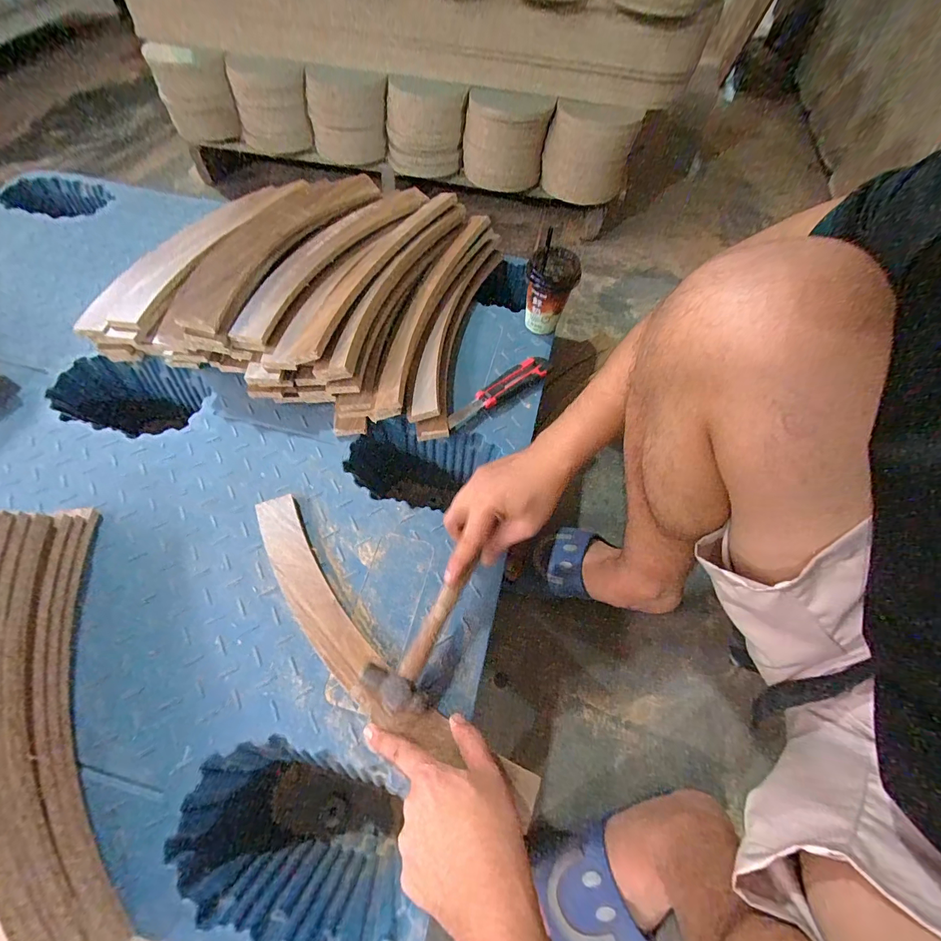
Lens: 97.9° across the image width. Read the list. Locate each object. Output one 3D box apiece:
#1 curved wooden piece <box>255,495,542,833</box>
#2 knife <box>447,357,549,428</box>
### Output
[{"bbox_3d":[-0.110,0.190,0.442,0.430,0.025,0.078,42,68,18],"label":"curved wooden piece"},{"bbox_3d":[0.043,-0.121,0.625,0.192,0.021,0.032,-33,67,-19],"label":"knife"}]

